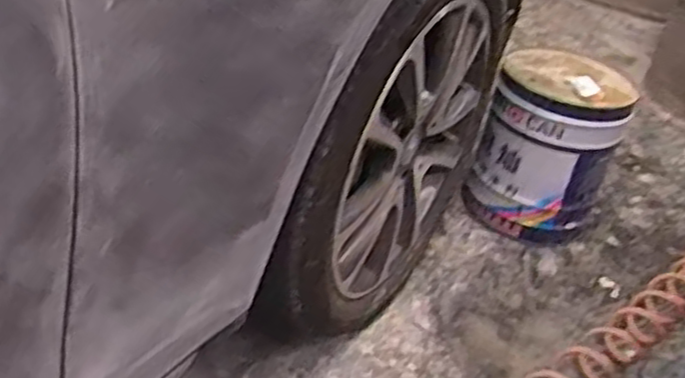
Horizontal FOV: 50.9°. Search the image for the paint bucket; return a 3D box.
[{"bbox_3d":[0.416,-0.084,1.455,0.254,0.327,0.277,8,34,-5],"label":"paint bucket"}]

